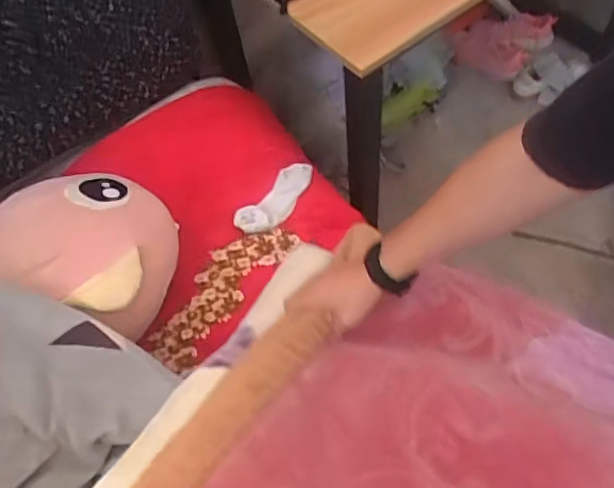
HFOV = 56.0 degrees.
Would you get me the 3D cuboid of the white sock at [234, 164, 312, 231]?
[{"bbox_3d":[-0.046,-0.086,0.984,0.062,0.033,0.181,29,65,19],"label":"white sock"}]

